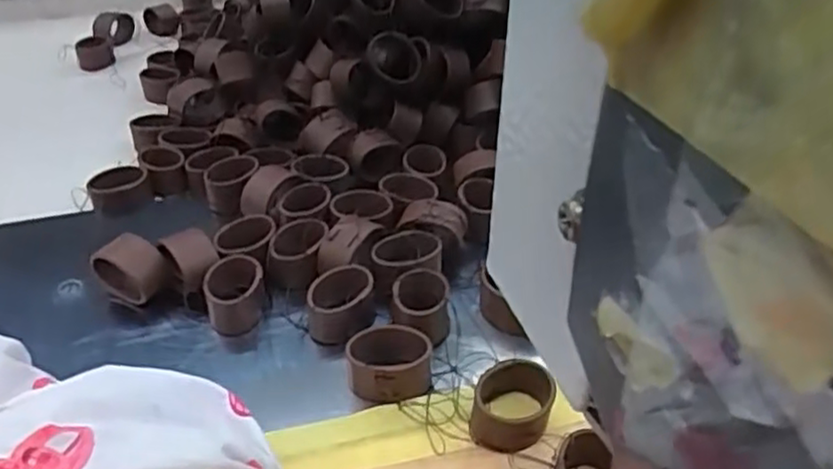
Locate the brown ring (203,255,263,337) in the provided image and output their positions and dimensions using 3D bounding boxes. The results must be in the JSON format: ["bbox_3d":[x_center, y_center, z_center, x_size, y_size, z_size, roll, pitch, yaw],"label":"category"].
[{"bbox_3d":[-0.078,0.026,0.307,0.024,0.022,0.029,-10,37,-15],"label":"brown ring"}]

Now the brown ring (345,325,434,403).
[{"bbox_3d":[-0.010,0.051,0.269,0.031,0.018,0.028,-7,36,-11],"label":"brown ring"}]

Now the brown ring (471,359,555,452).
[{"bbox_3d":[0.035,0.060,0.258,0.028,0.019,0.032,7,36,9],"label":"brown ring"}]

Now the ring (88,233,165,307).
[{"bbox_3d":[-0.126,0.017,0.316,0.028,0.032,0.017,12,37,16],"label":"ring"}]

